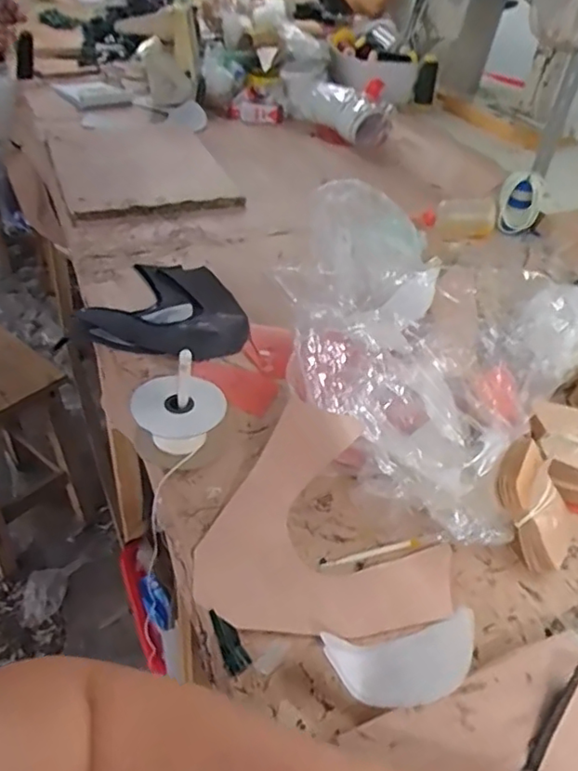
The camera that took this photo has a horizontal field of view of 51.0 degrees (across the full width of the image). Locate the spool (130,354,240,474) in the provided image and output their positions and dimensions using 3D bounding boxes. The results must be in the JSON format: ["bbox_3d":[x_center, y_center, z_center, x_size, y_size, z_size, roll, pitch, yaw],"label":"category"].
[{"bbox_3d":[-0.105,0.024,0.603,0.099,0.098,0.078,-1,40,-7],"label":"spool"}]

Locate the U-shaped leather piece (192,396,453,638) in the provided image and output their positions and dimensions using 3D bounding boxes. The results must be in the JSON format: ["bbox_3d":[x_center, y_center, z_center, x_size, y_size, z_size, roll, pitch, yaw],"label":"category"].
[{"bbox_3d":[0.028,0.126,0.495,0.197,0.111,0.159,26,44,24],"label":"U-shaped leather piece"}]

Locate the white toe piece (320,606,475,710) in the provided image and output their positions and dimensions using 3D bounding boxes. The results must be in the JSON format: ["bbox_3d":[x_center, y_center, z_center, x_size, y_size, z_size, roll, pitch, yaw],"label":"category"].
[{"bbox_3d":[0.096,0.211,0.464,0.127,0.024,0.066,-7,41,-14],"label":"white toe piece"}]

